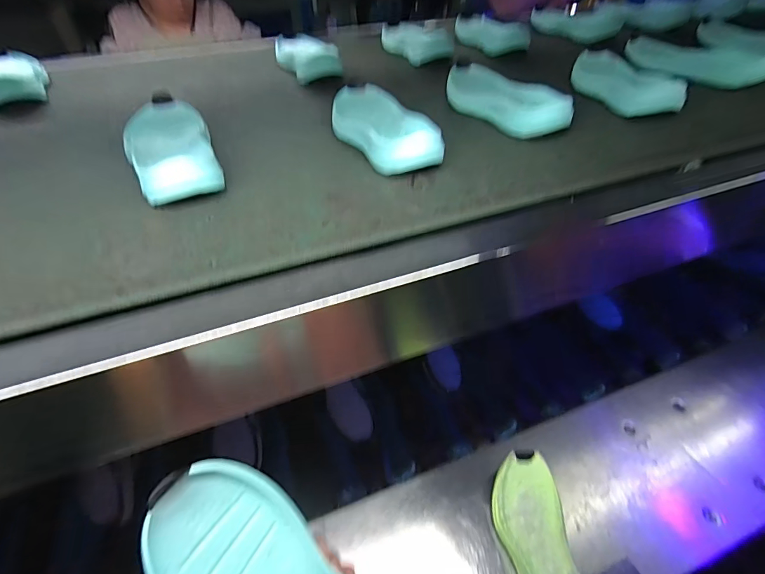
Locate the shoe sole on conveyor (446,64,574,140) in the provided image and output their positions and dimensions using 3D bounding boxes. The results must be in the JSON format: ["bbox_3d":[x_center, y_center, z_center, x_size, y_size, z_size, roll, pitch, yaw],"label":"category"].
[{"bbox_3d":[0.149,-0.250,0.539,0.076,0.042,0.203,-17,46,-16],"label":"shoe sole on conveyor"}]

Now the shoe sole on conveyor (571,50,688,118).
[{"bbox_3d":[0.335,-0.298,0.585,0.081,0.042,0.210,-3,44,-2],"label":"shoe sole on conveyor"}]

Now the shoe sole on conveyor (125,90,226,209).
[{"bbox_3d":[-0.229,-0.154,0.440,0.083,0.045,0.214,-18,47,-17],"label":"shoe sole on conveyor"}]

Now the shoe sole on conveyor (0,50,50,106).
[{"bbox_3d":[-0.569,-0.326,0.629,0.083,0.040,0.208,-29,50,-26],"label":"shoe sole on conveyor"}]

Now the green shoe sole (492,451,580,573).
[{"bbox_3d":[0.196,0.330,0.527,0.090,0.047,0.213,-1,44,0],"label":"green shoe sole"}]

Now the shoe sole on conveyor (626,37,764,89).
[{"bbox_3d":[0.490,-0.364,0.650,0.074,0.037,0.220,-25,49,-23],"label":"shoe sole on conveyor"}]

